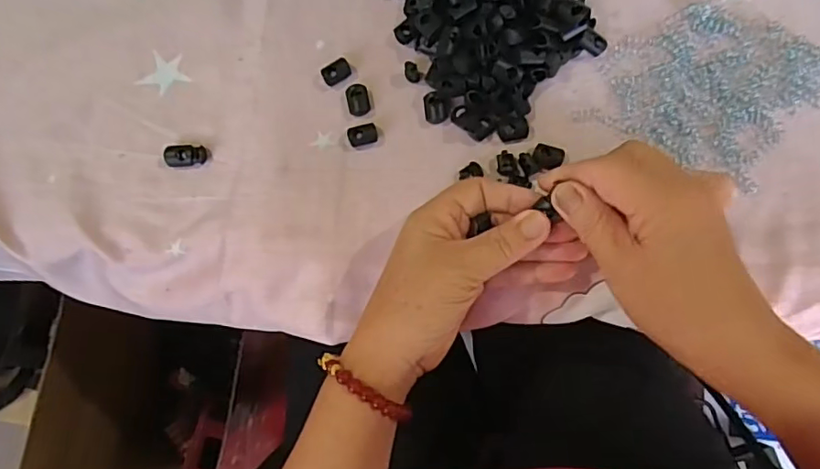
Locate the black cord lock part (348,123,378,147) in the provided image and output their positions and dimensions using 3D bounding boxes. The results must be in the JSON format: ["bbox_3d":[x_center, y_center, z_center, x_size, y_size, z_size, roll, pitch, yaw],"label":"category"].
[{"bbox_3d":[-0.032,-0.069,0.380,0.020,0.008,0.014,-14,81,2],"label":"black cord lock part"}]

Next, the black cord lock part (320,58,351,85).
[{"bbox_3d":[-0.052,-0.114,0.387,0.020,0.008,0.012,-36,81,-2],"label":"black cord lock part"}]

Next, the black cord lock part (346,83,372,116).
[{"bbox_3d":[-0.036,-0.094,0.385,0.015,0.007,0.022,-12,81,2],"label":"black cord lock part"}]

